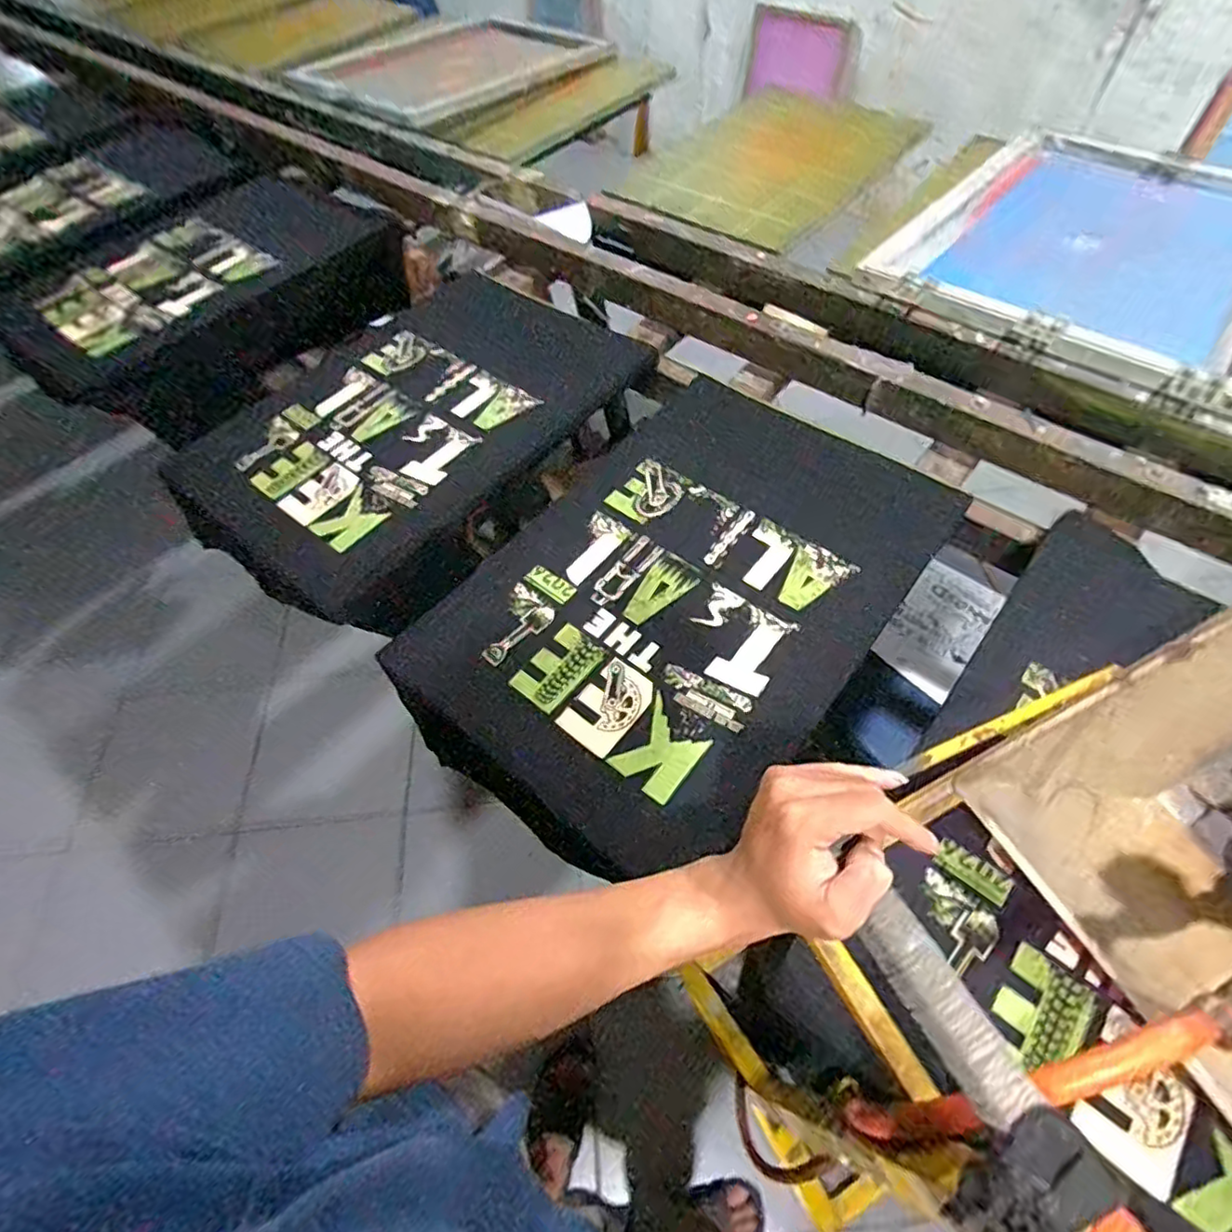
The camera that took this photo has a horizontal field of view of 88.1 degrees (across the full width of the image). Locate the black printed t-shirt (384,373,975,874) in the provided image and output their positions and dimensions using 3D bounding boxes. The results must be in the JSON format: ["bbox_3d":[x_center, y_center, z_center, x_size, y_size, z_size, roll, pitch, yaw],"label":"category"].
[{"bbox_3d":[0.083,-0.039,0.749,0.411,0.082,0.645,33,65,22],"label":"black printed t-shirt"}]

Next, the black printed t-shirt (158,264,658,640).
[{"bbox_3d":[-0.284,-0.272,0.926,0.418,0.091,0.601,31,64,21],"label":"black printed t-shirt"}]

